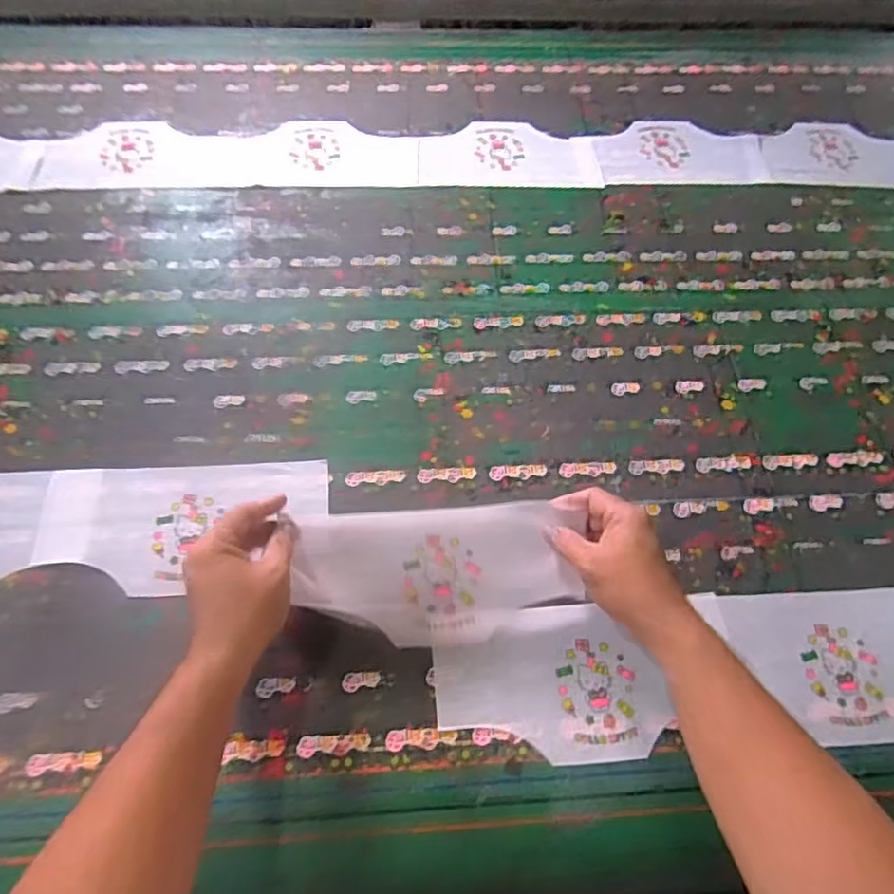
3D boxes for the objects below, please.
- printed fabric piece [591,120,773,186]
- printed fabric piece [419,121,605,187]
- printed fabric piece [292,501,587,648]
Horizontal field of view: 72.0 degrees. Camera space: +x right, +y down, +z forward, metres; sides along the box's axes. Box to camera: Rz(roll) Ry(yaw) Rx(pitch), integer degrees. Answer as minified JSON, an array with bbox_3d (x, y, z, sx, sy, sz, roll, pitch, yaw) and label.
[{"bbox_3d":[0.344,-0.442,0.912,0.253,0.008,0.137,-3,62,-4],"label":"printed fabric piece"},{"bbox_3d":[0.088,-0.428,0.895,0.253,0.005,0.132,-1,62,-3],"label":"printed fabric piece"},{"bbox_3d":[-0.011,0.119,0.583,0.264,0.055,0.119,-3,62,6],"label":"printed fabric piece"}]

